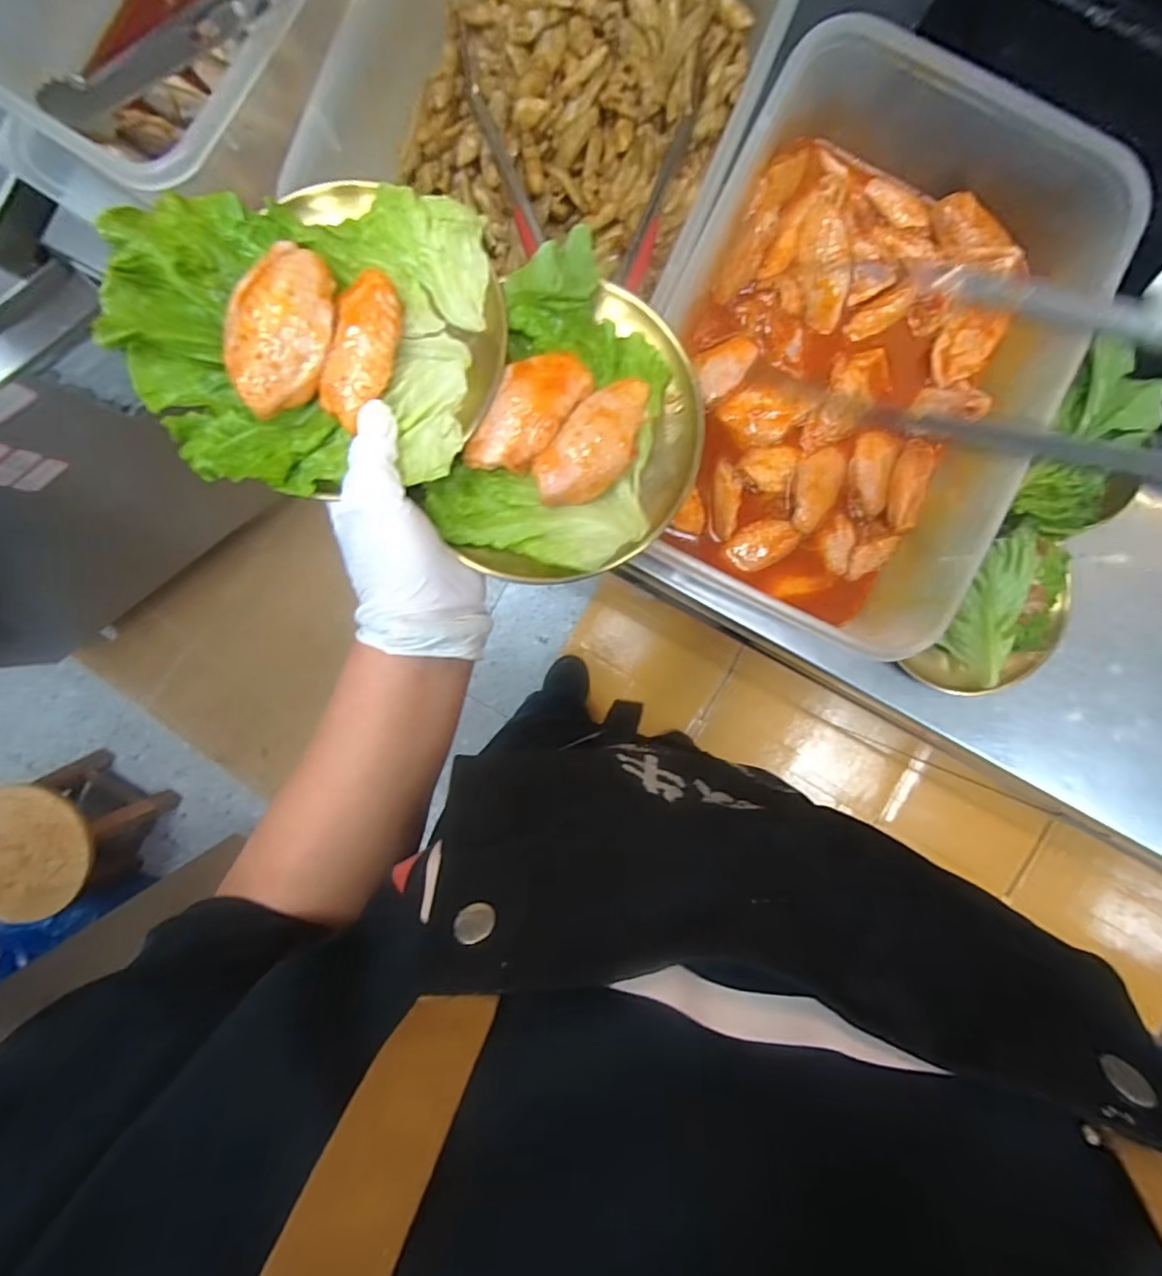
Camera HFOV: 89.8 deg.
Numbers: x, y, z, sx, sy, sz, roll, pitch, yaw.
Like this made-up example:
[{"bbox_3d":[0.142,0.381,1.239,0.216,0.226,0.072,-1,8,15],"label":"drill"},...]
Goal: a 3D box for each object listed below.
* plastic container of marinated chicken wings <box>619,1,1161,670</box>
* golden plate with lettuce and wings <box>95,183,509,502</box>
[{"bbox_3d":[0.184,-0.194,0.410,0.242,0.107,0.344,26,92,0],"label":"plastic container of marinated chicken wings"},{"bbox_3d":[-0.139,-0.156,0.298,0.190,0.034,0.159,11,92,0],"label":"golden plate with lettuce and wings"}]

